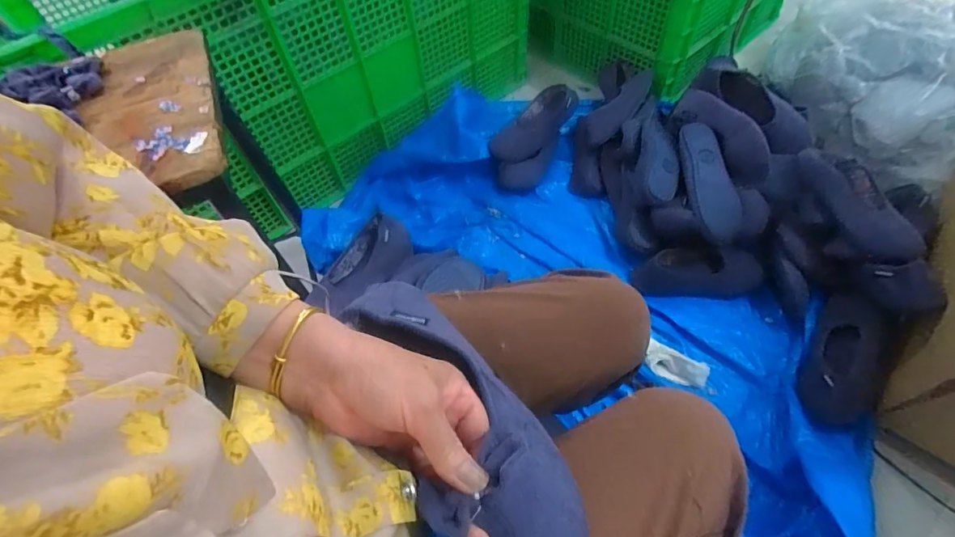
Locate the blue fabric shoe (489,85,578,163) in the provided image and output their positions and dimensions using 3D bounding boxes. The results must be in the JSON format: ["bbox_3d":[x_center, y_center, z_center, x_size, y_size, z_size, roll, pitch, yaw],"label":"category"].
[{"bbox_3d":[0.137,-0.340,1.089,0.239,0.061,0.103,-40,61,6],"label":"blue fabric shoe"}]

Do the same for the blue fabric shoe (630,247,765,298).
[{"bbox_3d":[0.438,0.009,0.912,0.242,0.058,0.081,0,58,5],"label":"blue fabric shoe"}]

